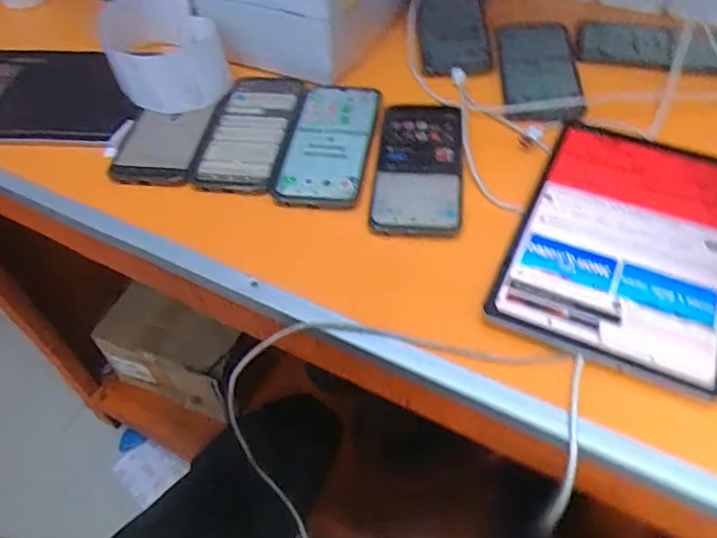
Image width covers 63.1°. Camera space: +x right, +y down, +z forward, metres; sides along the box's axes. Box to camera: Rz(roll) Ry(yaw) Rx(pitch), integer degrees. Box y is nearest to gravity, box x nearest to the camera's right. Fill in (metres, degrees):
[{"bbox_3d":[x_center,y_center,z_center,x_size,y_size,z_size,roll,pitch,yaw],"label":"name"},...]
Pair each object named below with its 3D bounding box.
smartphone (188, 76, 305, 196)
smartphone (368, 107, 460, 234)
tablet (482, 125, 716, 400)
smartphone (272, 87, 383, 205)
[{"bbox_3d":[-0.109,-0.143,0.585,0.083,0.006,0.173,4,53,9],"label":"smartphone"},{"bbox_3d":[0.056,-0.099,0.538,0.077,0.006,0.165,2,52,7],"label":"smartphone"},{"bbox_3d":[0.219,-0.028,0.466,0.162,0.008,0.243,20,56,19],"label":"tablet"},{"bbox_3d":[-0.028,-0.126,0.565,0.086,0.005,0.170,7,53,10],"label":"smartphone"}]

